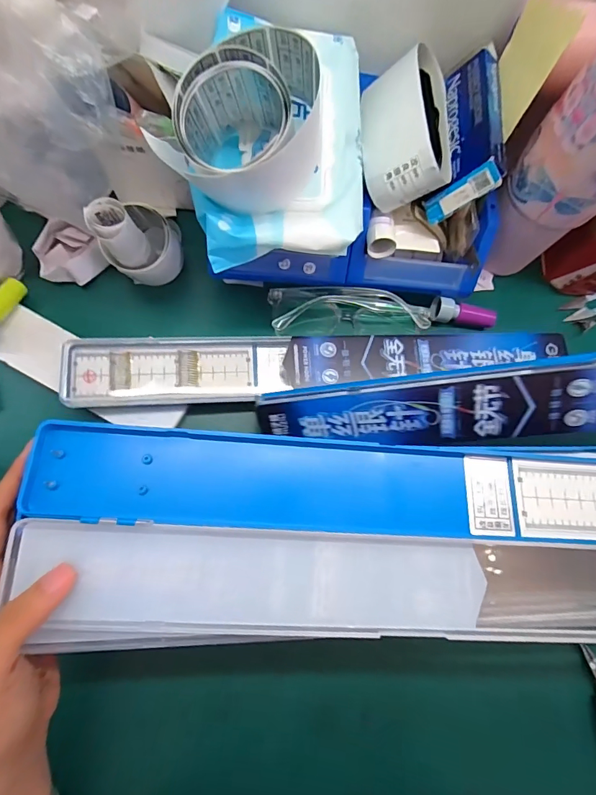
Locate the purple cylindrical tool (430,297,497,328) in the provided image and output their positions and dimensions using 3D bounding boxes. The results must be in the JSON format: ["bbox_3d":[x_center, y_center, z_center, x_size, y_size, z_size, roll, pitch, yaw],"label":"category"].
[{"bbox_3d":[0.158,-0.079,0.392,0.062,0.020,0.022,9,76,-4],"label":"purple cylindrical tool"}]

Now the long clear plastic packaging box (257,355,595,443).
[{"bbox_3d":[0.170,-0.002,0.296,0.402,0.030,0.062,-5,114,9],"label":"long clear plastic packaging box"}]

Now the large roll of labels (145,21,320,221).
[{"bbox_3d":[-0.032,-0.170,0.253,0.091,0.050,0.096,1,77,-6],"label":"large roll of labels"}]

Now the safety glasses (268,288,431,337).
[{"bbox_3d":[0.048,-0.081,0.377,0.144,0.032,0.047,-2,77,-7],"label":"safety glasses"}]

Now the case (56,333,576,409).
[{"bbox_3d":[0.026,-0.028,0.363,0.421,0.036,0.055,-2,77,-7],"label":"case"}]

